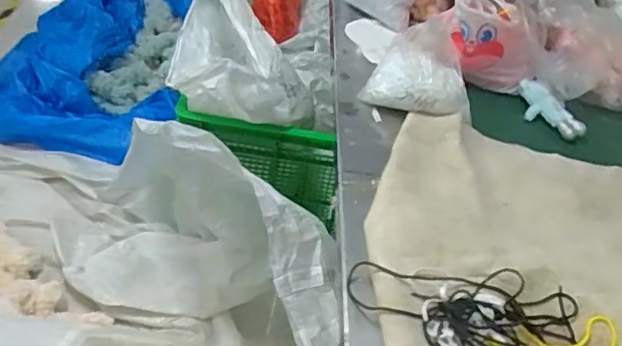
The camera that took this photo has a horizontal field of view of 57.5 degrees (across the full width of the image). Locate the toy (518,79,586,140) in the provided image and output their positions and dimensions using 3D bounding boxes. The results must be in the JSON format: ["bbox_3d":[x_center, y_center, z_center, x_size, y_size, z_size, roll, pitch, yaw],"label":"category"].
[{"bbox_3d":[0.518,-0.134,1.251,0.075,0.043,0.174,-28,66,-32],"label":"toy"}]

